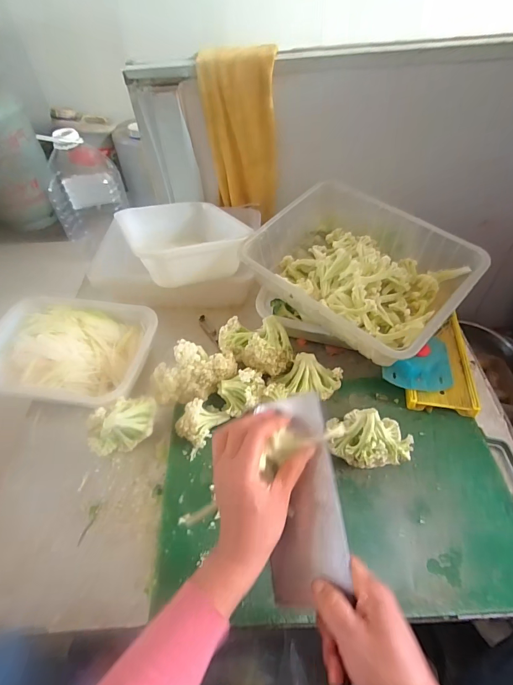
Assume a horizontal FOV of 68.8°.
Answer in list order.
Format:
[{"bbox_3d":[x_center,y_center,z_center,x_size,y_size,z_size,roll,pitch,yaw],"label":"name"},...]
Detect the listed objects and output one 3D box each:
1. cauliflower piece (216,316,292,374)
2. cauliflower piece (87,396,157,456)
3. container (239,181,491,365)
[{"bbox_3d":[-0.001,-0.002,0.604,0.117,0.055,0.092,6,51,8],"label":"cauliflower piece"},{"bbox_3d":[-0.202,0.119,0.565,0.104,0.075,0.061,-23,52,-14],"label":"cauliflower piece"},{"bbox_3d":[0.167,-0.126,0.619,0.240,0.082,0.310,-37,58,-25],"label":"container"}]

